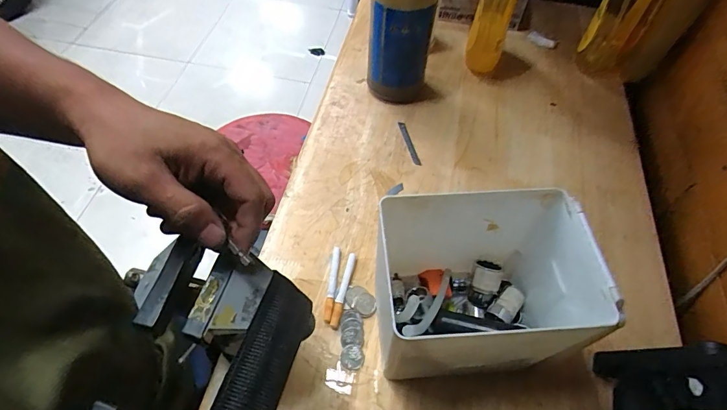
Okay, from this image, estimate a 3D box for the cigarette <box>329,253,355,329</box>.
[{"bbox_3d":[-0.021,0.089,0.425,0.009,0.009,0.080,12,56,7],"label":"cigarette"}]

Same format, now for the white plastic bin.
[{"bbox_3d":[0.095,0.079,0.351,0.148,0.155,0.109,-3,56,-3],"label":"white plastic bin"}]

